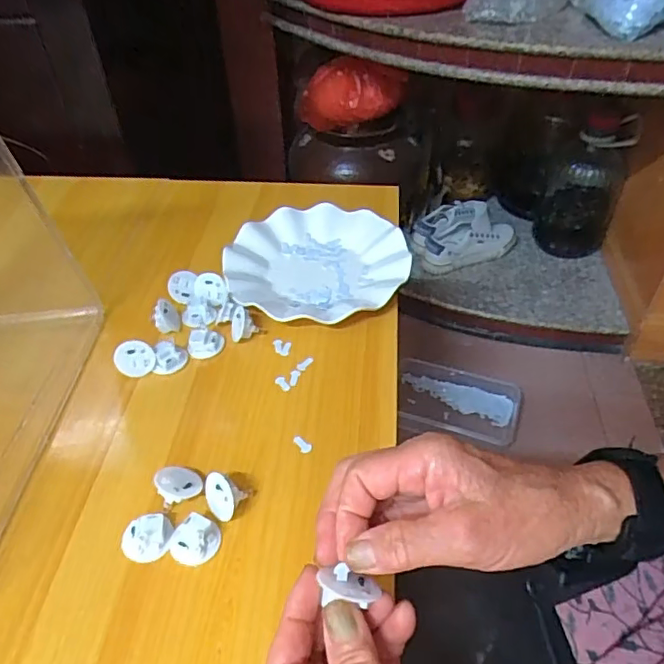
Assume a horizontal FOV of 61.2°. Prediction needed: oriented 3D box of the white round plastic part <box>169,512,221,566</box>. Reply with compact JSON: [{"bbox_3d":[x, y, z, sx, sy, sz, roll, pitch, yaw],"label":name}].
[{"bbox_3d":[-0.091,0.137,0.372,0.030,0.011,0.030,-1,44,1],"label":"white round plastic part"}]

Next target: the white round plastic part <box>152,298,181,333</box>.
[{"bbox_3d":[-0.153,-0.016,0.520,0.023,0.022,0.029,-11,50,-15],"label":"white round plastic part"}]

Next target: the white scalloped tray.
[{"bbox_3d":[-0.016,-0.074,0.575,0.180,0.035,0.173,-13,45,-11],"label":"white scalloped tray"}]

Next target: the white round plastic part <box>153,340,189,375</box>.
[{"bbox_3d":[-0.141,0.022,0.491,0.027,0.018,0.025,3,48,-3],"label":"white round plastic part"}]

